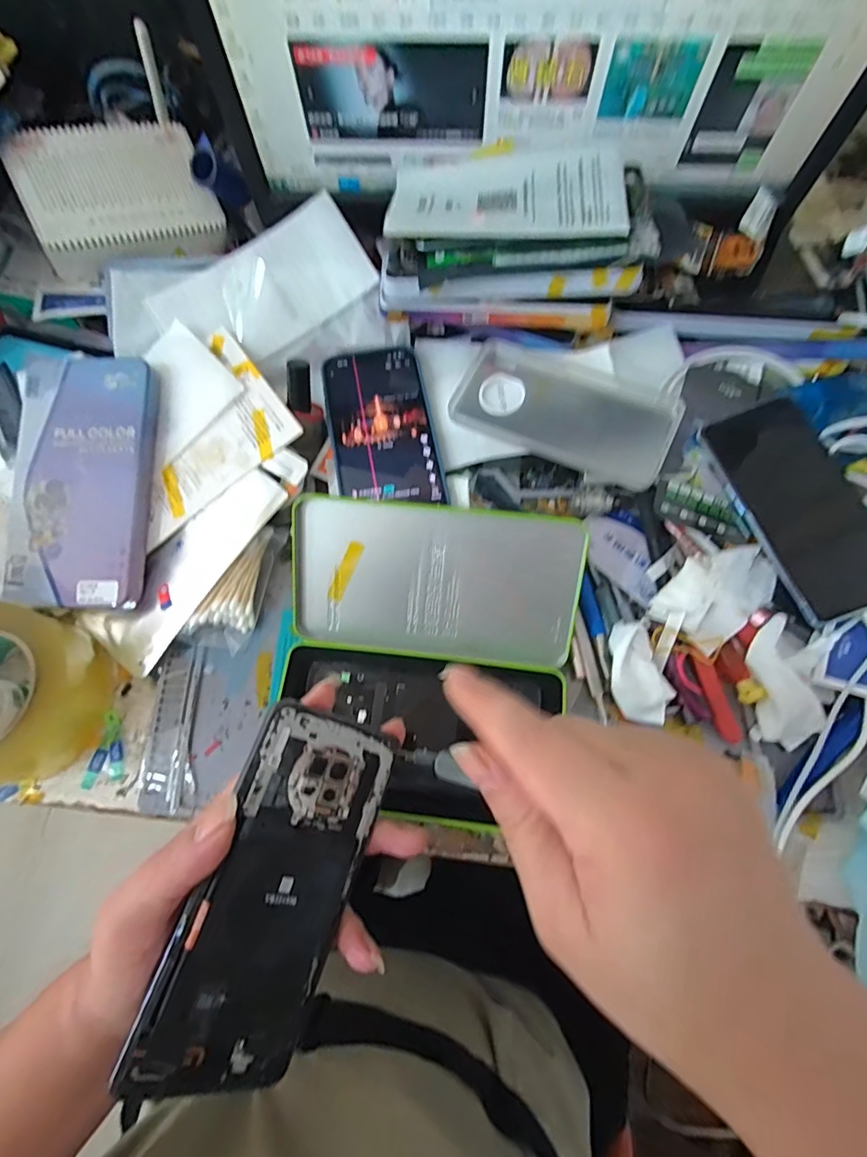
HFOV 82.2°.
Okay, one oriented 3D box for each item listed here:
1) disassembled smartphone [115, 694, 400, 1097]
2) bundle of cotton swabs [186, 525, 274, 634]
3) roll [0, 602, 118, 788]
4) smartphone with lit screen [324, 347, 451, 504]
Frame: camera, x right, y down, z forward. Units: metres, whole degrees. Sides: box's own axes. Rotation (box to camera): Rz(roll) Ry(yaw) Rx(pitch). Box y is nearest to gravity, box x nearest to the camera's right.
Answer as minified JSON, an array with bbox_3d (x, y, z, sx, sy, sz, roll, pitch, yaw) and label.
[{"bbox_3d":[-0.070,0.144,0.227,0.071,0.006,0.155,30,71,-30],"label":"disassembled smartphone"},{"bbox_3d":[-0.137,0.007,0.366,0.033,0.020,0.089,31,74,12],"label":"bundle of cotton swabs"},{"bbox_3d":[-0.289,0.075,0.336,0.109,0.049,0.118,-1,70,2],"label":"roll"},{"bbox_3d":[-0.041,-0.121,0.393,0.078,0.010,0.139,-10,70,-2],"label":"smartphone with lit screen"}]

